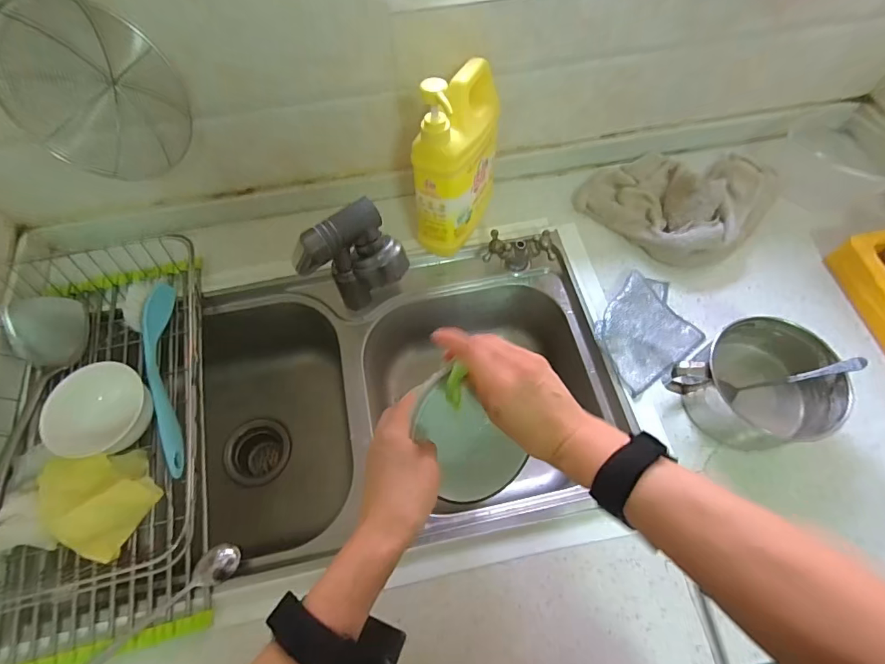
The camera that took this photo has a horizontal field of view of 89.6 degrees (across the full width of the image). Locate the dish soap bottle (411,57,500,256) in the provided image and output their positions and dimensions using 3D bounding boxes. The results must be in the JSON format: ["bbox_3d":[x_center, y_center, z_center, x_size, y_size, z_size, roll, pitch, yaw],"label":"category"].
[{"bbox_3d":[0.021,-0.223,0.559,0.076,0.221,0.149,16,66,9],"label":"dish soap bottle"}]

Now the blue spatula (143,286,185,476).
[{"bbox_3d":[-0.348,0.055,0.549,0.038,0.049,0.241,-12,65,-5],"label":"blue spatula"}]

